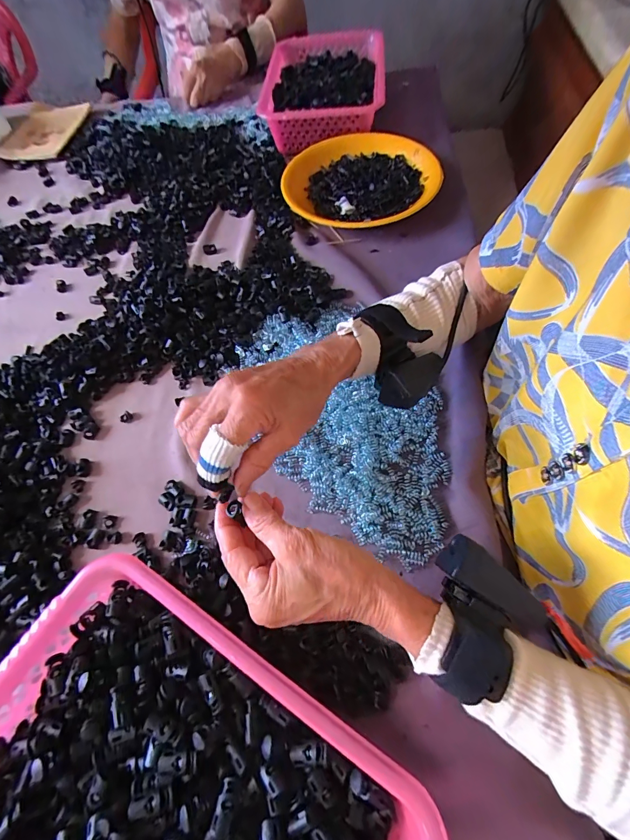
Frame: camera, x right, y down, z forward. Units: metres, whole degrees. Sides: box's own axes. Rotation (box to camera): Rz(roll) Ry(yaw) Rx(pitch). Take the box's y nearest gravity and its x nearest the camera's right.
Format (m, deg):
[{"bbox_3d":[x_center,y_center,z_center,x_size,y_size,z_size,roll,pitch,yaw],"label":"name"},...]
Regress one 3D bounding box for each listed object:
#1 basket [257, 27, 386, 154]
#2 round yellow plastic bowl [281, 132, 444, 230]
[{"bbox_3d":[0.022,-0.639,0.691,0.211,0.071,0.312,2,62,7],"label":"basket"},{"bbox_3d":[0.074,-0.388,0.581,0.242,0.037,0.246,-2,62,4],"label":"round yellow plastic bowl"}]

